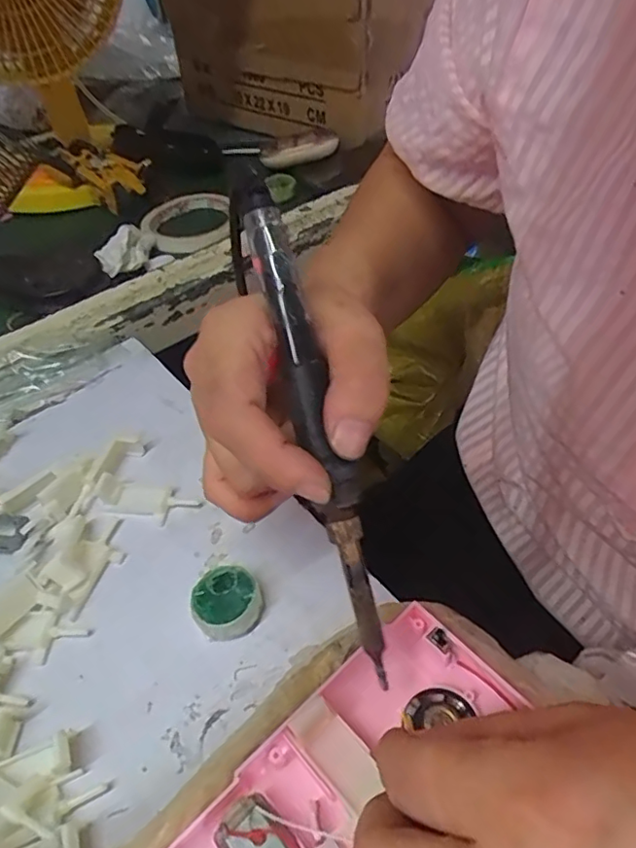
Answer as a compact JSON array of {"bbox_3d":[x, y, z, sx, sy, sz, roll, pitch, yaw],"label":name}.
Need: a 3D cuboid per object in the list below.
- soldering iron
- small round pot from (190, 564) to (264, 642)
[{"bbox_3d":[-0.002,-0.008,0.214,0.014,0.019,0.199,-14,86,-11],"label":"soldering iron"},{"bbox_3d":[-0.045,0.088,0.283,0.032,0.019,0.031,-2,46,2],"label":"small round pot"}]

